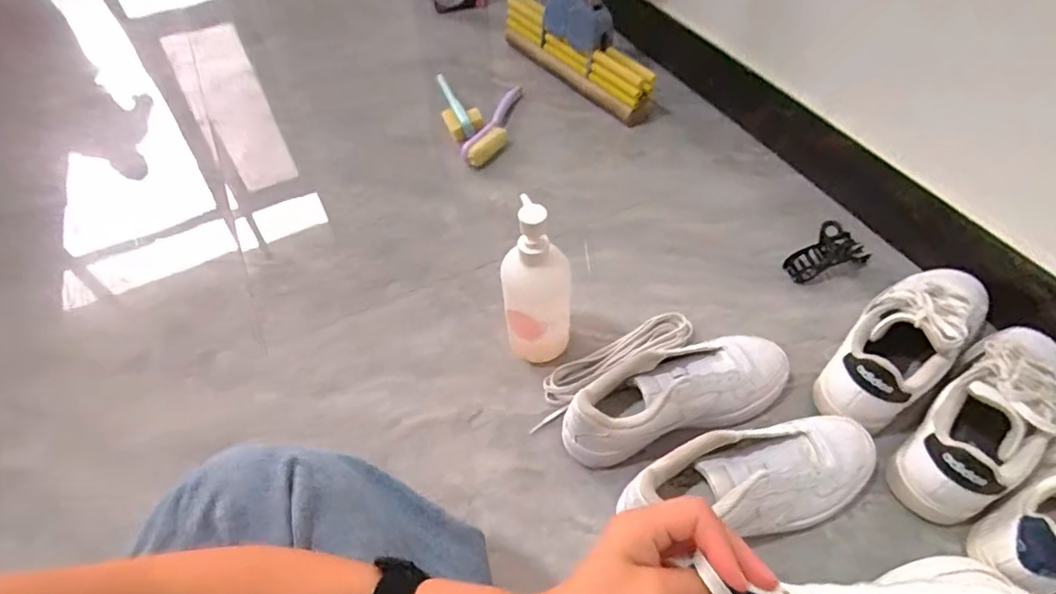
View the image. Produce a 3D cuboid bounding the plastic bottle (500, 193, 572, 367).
[{"bbox_3d":[0.009,-0.004,0.613,0.075,0.215,0.059,-5,50,0],"label":"plastic bottle"}]

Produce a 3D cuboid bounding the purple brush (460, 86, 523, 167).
[{"bbox_3d":[-0.050,-0.296,0.984,0.063,0.048,0.226,15,53,16],"label":"purple brush"}]

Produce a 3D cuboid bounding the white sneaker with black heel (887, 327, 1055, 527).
[{"bbox_3d":[0.466,0.110,0.562,0.238,0.102,0.083,-34,56,-22],"label":"white sneaker with black heel"}]

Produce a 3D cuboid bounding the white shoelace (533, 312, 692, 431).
[{"bbox_3d":[0.096,0.078,0.667,0.217,0.024,0.049,-25,53,-16],"label":"white shoelace"}]

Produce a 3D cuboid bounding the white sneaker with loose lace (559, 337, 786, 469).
[{"bbox_3d":[0.155,0.097,0.596,0.251,0.084,0.097,-15,51,-8],"label":"white sneaker with loose lace"}]

